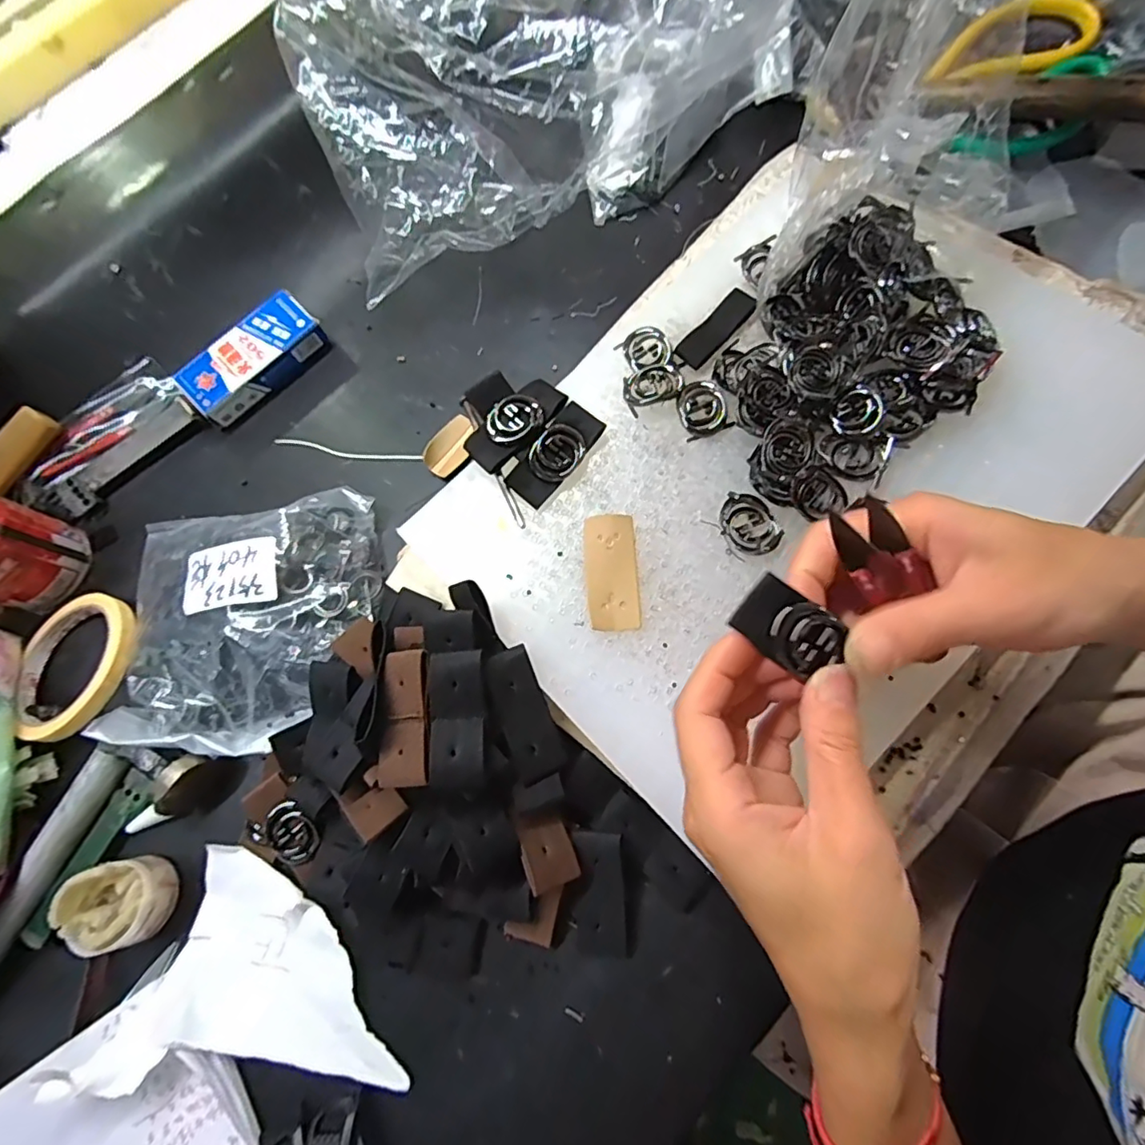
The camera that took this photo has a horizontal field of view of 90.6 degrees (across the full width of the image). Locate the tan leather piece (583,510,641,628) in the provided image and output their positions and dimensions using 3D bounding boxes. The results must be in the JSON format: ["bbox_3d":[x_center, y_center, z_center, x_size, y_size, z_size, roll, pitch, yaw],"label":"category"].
[{"bbox_3d":[0.021,-0.001,0.300,0.027,0.004,0.063,-2,76,-2],"label":"tan leather piece"}]

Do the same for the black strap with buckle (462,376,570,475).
[{"bbox_3d":[-0.032,-0.086,0.323,0.028,0.009,0.063,39,82,17],"label":"black strap with buckle"}]

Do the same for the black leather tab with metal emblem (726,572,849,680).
[{"bbox_3d":[0.078,0.020,0.204,0.037,0.010,0.024,34,80,9],"label":"black leather tab with metal emblem"}]

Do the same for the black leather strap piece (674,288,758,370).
[{"bbox_3d":[0.085,-0.144,0.333,0.056,0.005,0.021,-45,64,-3],"label":"black leather strap piece"}]

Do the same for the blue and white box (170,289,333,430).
[{"bbox_3d":[-0.236,-0.158,0.419,0.104,0.025,0.044,-42,72,-6],"label":"blue and white box"}]

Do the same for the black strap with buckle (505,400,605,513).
[{"bbox_3d":[-0.009,-0.067,0.319,0.027,0.012,0.063,33,80,16],"label":"black strap with buckle"}]

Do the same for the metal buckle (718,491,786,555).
[{"bbox_3d":[0.093,-0.025,0.298,0.026,0.009,0.035,-38,72,-4],"label":"metal buckle"}]

